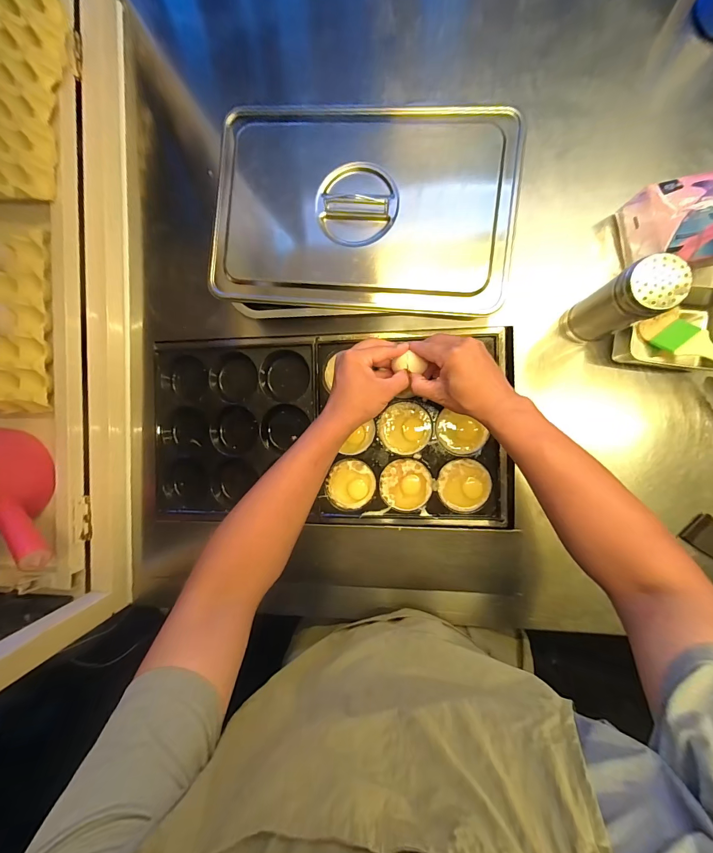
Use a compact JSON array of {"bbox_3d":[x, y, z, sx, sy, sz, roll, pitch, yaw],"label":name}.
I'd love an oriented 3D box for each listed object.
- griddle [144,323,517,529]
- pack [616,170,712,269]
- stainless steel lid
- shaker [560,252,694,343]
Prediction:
[{"bbox_3d":[-0.051,0.004,0.571,0.575,0.041,0.300,0,90,7],"label":"griddle"},{"bbox_3d":[0.450,-0.275,0.460,0.151,0.092,0.097,-10,89,7],"label":"pack"},{"bbox_3d":[0.004,-0.321,0.514,0.429,0.034,0.286,5,95,6],"label":"stainless steel lid"},{"bbox_3d":[0.330,-0.154,0.448,0.057,0.156,0.060,0,90,7],"label":"shaker"}]

